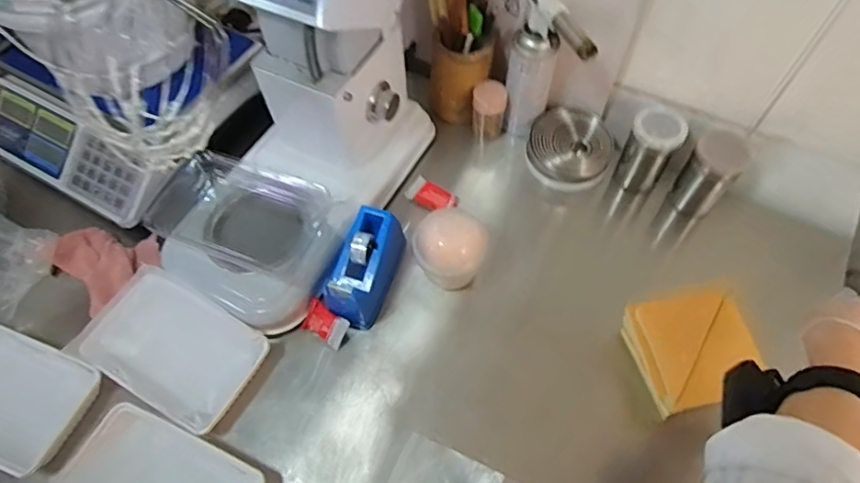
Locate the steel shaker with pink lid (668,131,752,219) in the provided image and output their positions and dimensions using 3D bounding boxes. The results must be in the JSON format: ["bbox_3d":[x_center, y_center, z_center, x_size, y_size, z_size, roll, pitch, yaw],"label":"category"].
[{"bbox_3d":[0.382,-0.089,0.726,0.062,0.139,0.059,0,59,1],"label":"steel shaker with pink lid"}]

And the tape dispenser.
[{"bbox_3d":[-0.082,0.035,0.671,0.061,0.089,0.139,24,62,14],"label":"tape dispenser"}]

